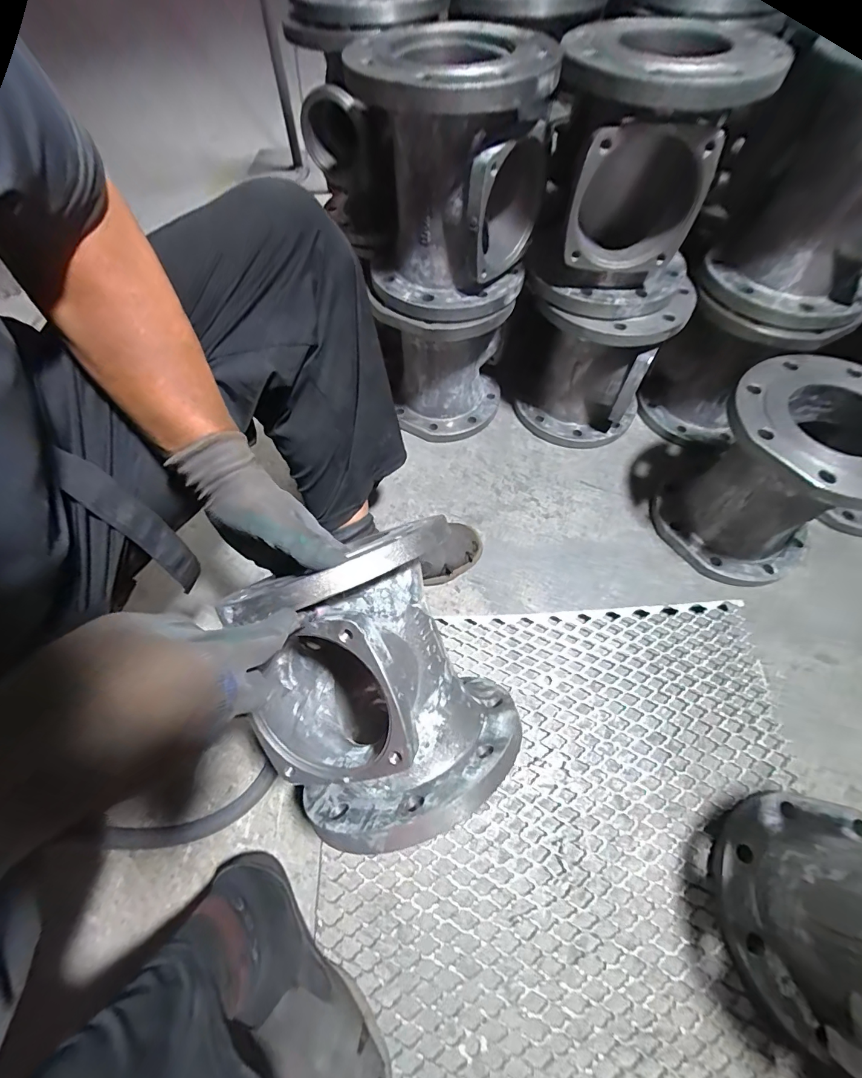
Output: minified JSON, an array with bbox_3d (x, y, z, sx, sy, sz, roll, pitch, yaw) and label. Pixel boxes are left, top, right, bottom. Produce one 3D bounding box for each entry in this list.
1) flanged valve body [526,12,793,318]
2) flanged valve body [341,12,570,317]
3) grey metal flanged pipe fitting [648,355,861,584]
[{"bbox_3d":[0.262,-0.457,0.552,0.239,0.239,0.265,14,62,9],"label":"flanged valve body"},{"bbox_3d":[0.035,-0.476,0.557,0.222,0.244,0.231,5,61,5],"label":"flanged valve body"},{"bbox_3d":[0.514,-0.089,0.622,0.233,0.252,0.233,-36,65,-17],"label":"grey metal flanged pipe fitting"}]

